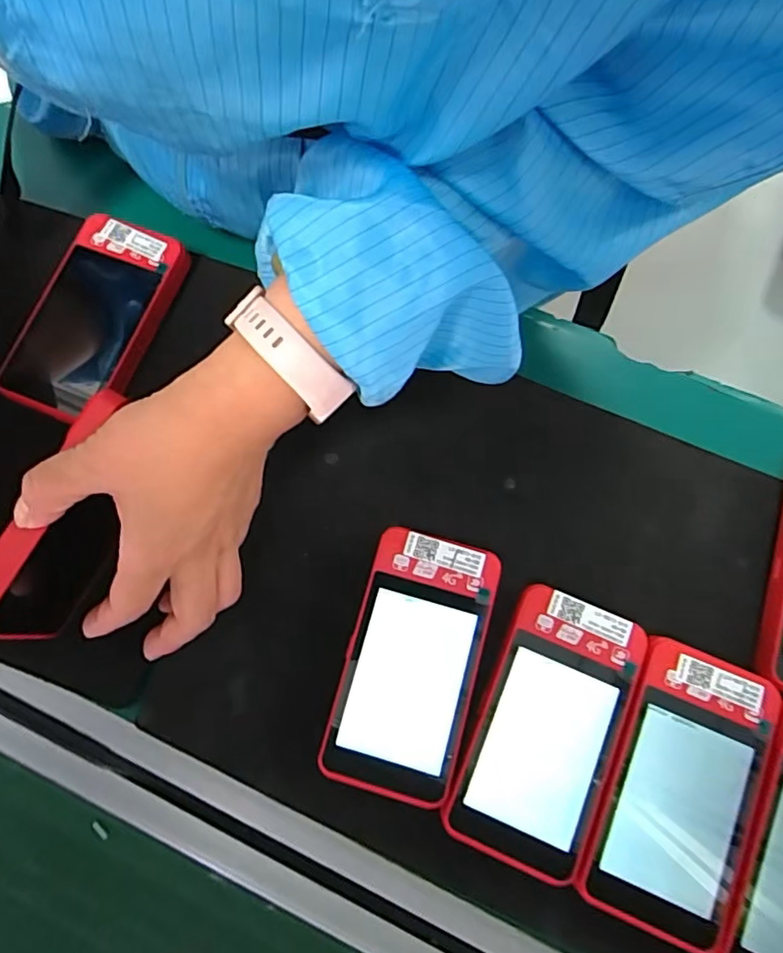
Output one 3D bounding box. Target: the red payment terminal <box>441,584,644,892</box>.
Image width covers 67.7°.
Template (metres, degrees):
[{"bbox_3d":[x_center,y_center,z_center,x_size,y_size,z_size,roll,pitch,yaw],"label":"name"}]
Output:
[{"bbox_3d":[0.071,0.115,0.273,0.061,0.025,0.120,21,77,6],"label":"red payment terminal"}]

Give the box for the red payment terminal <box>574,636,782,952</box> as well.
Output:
[{"bbox_3d":[0.128,0.138,0.260,0.065,0.018,0.119,20,77,6],"label":"red payment terminal"}]

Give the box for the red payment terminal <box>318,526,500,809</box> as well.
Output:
[{"bbox_3d":[0.009,0.089,0.284,0.061,0.022,0.118,15,76,5],"label":"red payment terminal"}]

